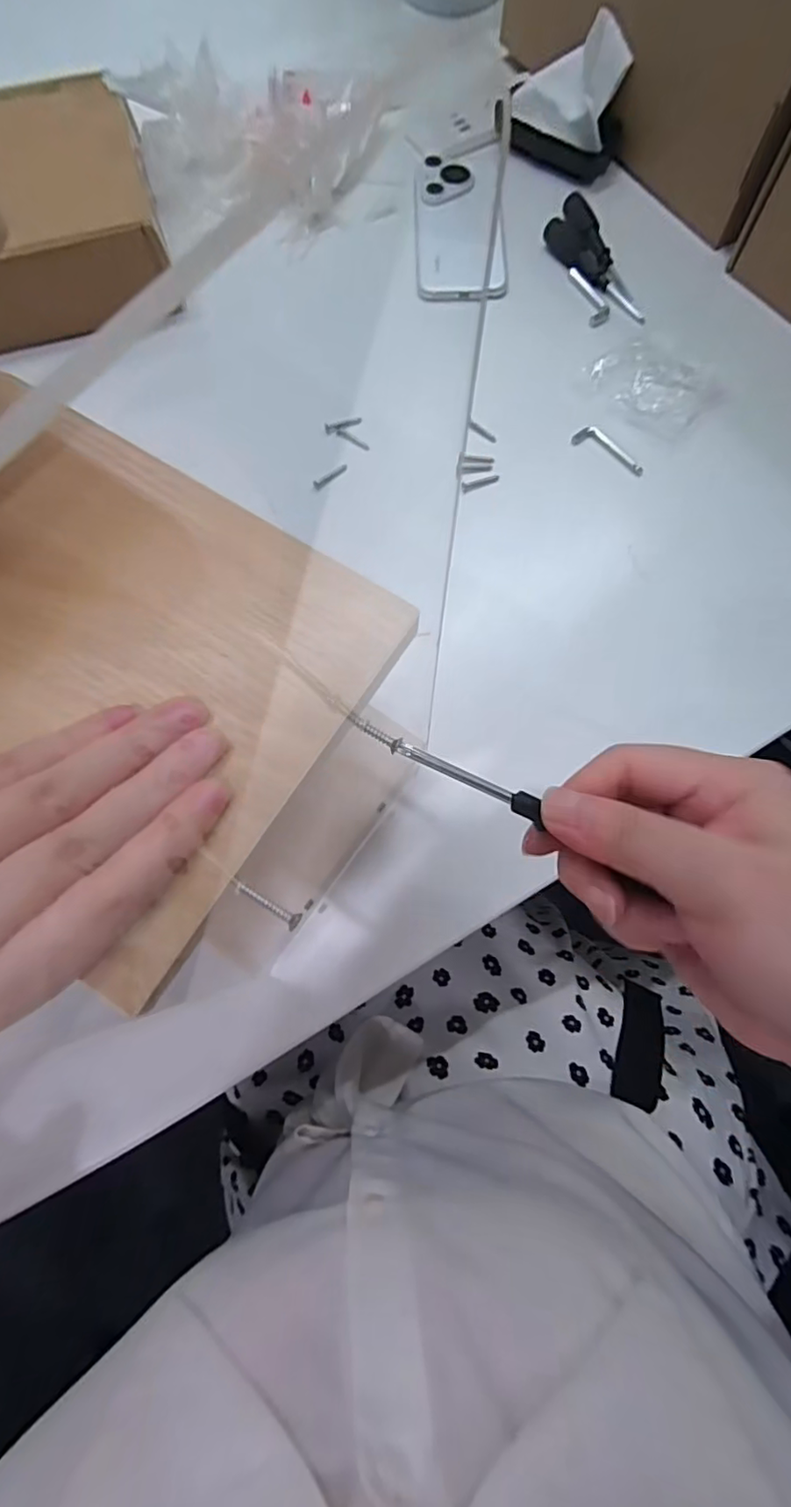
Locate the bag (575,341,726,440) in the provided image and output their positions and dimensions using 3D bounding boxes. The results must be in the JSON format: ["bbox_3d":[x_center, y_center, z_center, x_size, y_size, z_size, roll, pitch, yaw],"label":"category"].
[{"bbox_3d":[0.189,-0.277,0.427,0.091,0.010,0.073,39,77,10],"label":"bag"}]

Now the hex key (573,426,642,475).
[{"bbox_3d":[0.157,-0.221,0.414,0.056,0.005,0.018,32,75,8],"label":"hex key"}]

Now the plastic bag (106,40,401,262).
[{"bbox_3d":[-0.100,-0.514,0.476,0.226,0.043,0.164,-19,75,-7],"label":"plastic bag"}]

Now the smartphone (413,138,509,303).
[{"bbox_3d":[0.055,-0.443,0.472,0.074,0.012,0.169,0,73,-1],"label":"smartphone"}]

